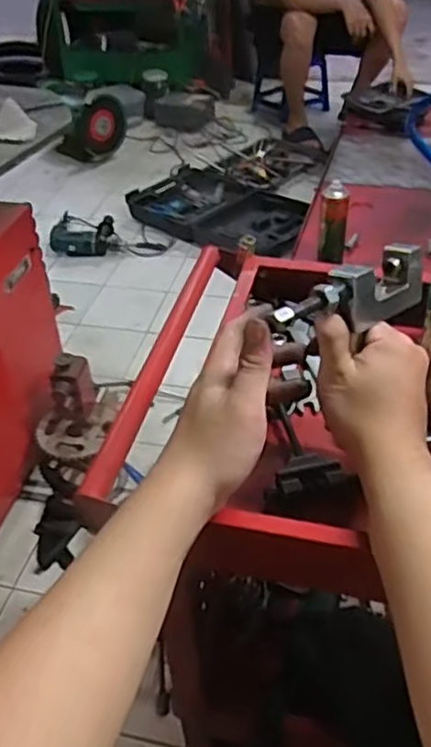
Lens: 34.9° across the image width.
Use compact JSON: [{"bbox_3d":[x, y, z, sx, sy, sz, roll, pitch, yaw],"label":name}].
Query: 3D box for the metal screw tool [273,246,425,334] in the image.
[{"bbox_3d":[0.101,-0.058,0.495,0.161,0.044,0.031,-20,42,-37],"label":"metal screw tool"}]

